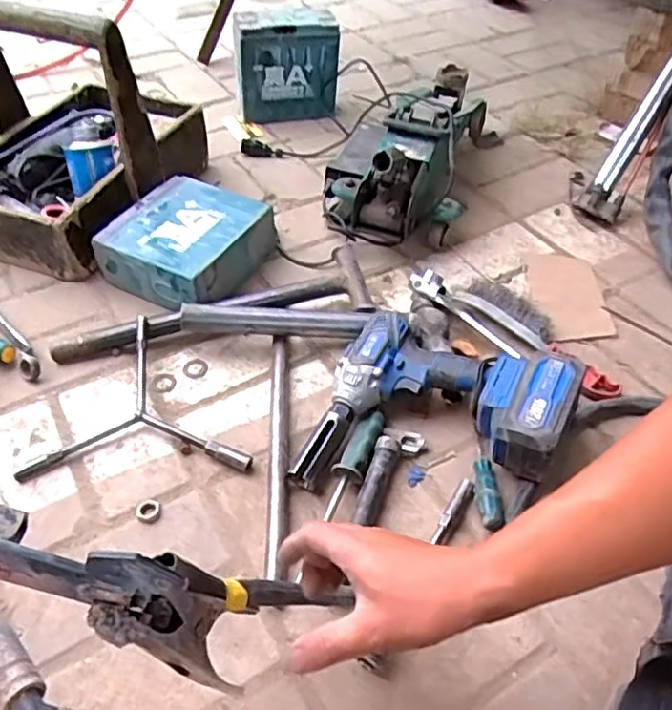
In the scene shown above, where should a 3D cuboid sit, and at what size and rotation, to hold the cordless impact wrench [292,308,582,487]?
[{"bbox_3d":[0.098,0.065,0.639,0.234,0.102,0.208,23,49,19],"label":"cordless impact wrench"}]

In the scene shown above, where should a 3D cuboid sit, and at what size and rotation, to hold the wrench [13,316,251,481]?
[{"bbox_3d":[-0.206,0.042,0.692,0.229,0.036,0.191,-1,46,-3],"label":"wrench"}]

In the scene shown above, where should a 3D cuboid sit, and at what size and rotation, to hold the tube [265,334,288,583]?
[{"bbox_3d":[-0.061,0.089,0.663,0.019,0.025,0.286,-1,46,-3],"label":"tube"}]

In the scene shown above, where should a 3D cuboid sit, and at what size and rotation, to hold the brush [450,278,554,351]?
[{"bbox_3d":[0.208,-0.054,0.794,0.129,0.036,0.051,29,52,24],"label":"brush"}]

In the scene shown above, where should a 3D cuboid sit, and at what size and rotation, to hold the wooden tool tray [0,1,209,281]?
[{"bbox_3d":[-0.370,-0.331,0.886,0.246,0.274,0.343,18,48,15],"label":"wooden tool tray"}]

